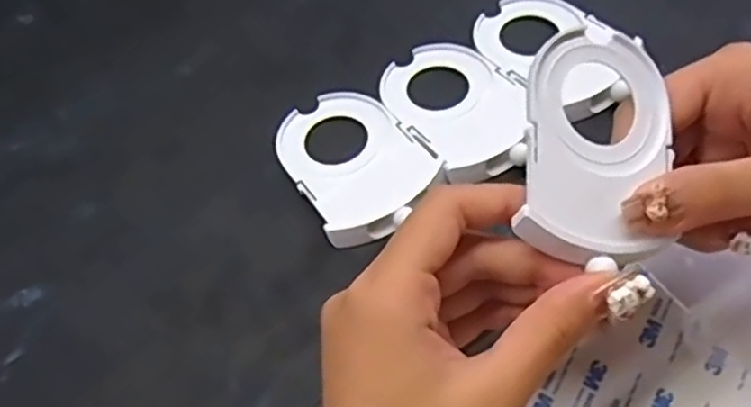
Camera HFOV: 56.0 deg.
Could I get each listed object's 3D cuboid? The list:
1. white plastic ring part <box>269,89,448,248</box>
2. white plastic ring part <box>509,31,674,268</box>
[{"bbox_3d":[-0.010,-0.020,0.311,0.056,0.007,0.078,-32,61,-14],"label":"white plastic ring part"},{"bbox_3d":[0.072,-0.021,0.236,0.051,0.011,0.077,18,72,-13],"label":"white plastic ring part"}]

